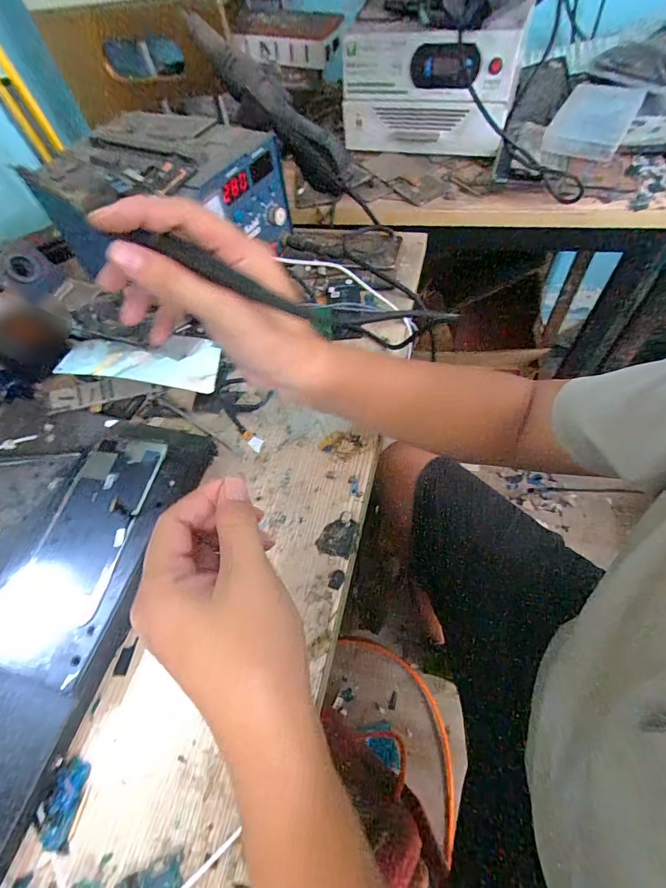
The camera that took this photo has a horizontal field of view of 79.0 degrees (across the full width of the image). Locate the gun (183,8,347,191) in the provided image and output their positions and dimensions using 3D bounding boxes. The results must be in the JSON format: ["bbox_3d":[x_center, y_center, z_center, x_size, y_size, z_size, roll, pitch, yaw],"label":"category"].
[{"bbox_3d":[-0.077,-0.395,0.475,0.237,0.060,0.038,43,67,-9],"label":"gun"}]

